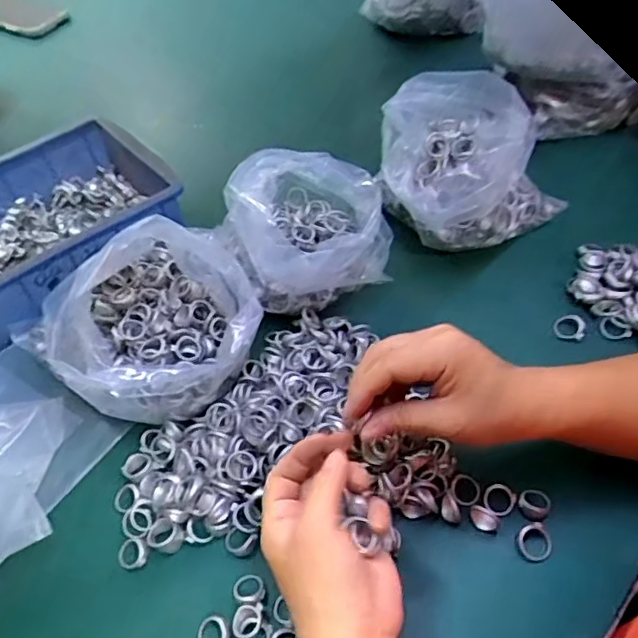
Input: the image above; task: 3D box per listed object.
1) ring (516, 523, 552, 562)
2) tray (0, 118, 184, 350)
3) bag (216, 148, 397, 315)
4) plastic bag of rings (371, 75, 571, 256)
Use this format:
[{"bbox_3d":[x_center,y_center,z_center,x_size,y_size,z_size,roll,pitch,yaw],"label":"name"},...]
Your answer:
[{"bbox_3d":[0.140,0.146,0.387,0.021,0.005,0.023,-3,51,4],"label":"ring"},{"bbox_3d":[-0.264,-0.092,0.580,0.232,0.068,0.178,-34,55,-20],"label":"tray"},{"bbox_3d":[-0.010,-0.081,0.517,0.137,0.086,0.132,-10,51,-2],"label":"bag"},{"bbox_3d":[0.128,-0.138,0.532,0.165,0.115,0.121,-33,55,-19],"label":"plastic bag of rings"}]

